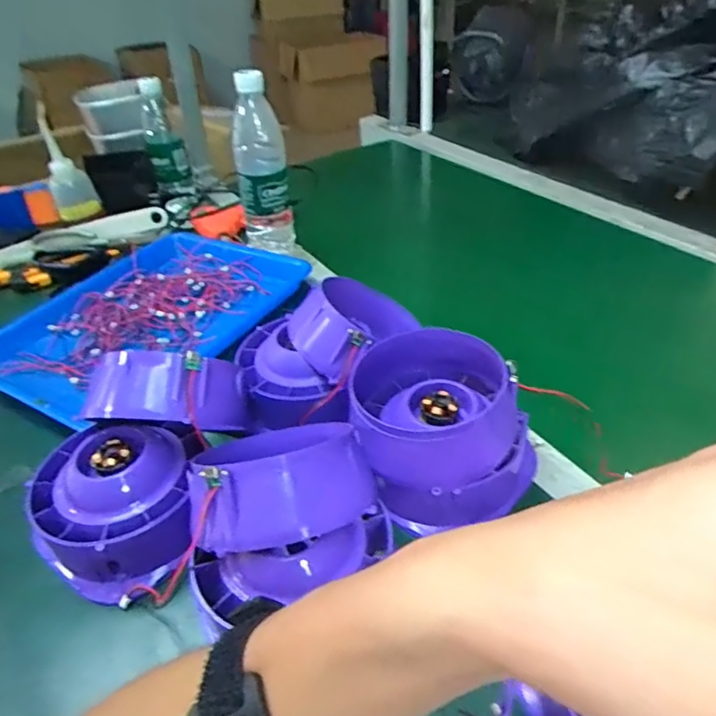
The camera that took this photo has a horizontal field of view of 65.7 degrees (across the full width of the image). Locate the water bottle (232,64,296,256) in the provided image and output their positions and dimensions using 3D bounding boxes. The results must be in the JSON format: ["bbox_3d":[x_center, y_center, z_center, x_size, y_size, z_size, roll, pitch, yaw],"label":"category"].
[{"bbox_3d":[-0.127,-0.243,0.731,0.069,0.228,0.075,-11,38,-7],"label":"water bottle"}]

